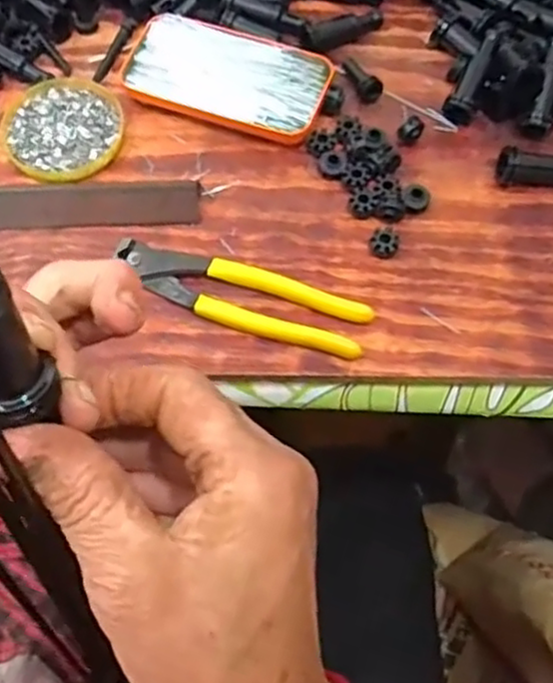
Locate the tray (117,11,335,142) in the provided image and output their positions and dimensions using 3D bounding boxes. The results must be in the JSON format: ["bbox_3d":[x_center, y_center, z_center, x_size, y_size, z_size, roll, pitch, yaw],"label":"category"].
[{"bbox_3d":[-0.035,-0.195,0.508,0.144,0.017,0.073,17,67,7],"label":"tray"}]

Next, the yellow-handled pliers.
[{"bbox_3d":[-0.023,-0.029,0.441,0.162,0.012,0.041,17,67,6],"label":"yellow-handled pliers"}]

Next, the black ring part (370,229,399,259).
[{"bbox_3d":[0.072,-0.065,0.458,0.018,0.012,0.017,0,66,-1],"label":"black ring part"}]

